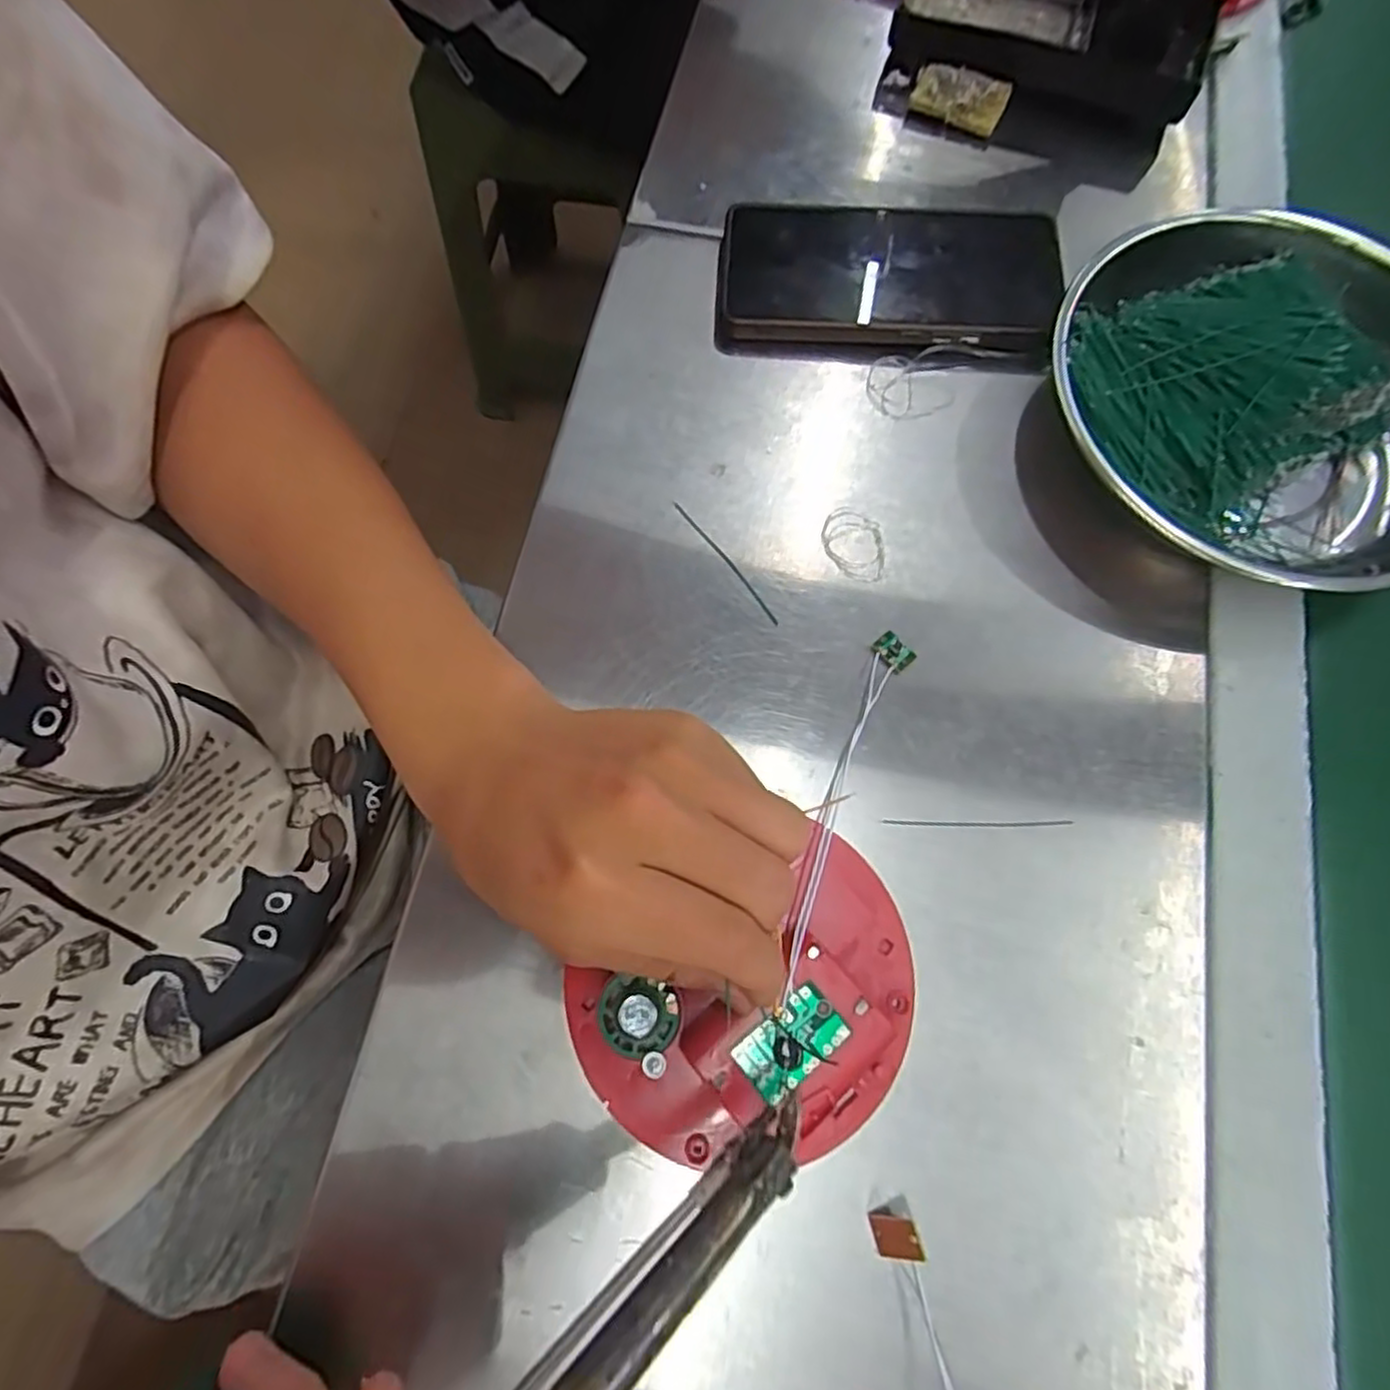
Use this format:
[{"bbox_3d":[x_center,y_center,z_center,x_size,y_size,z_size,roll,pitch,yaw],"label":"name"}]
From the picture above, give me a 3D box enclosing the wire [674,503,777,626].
[{"bbox_3d":[0.014,-0.059,0.312,0.004,0.004,0.072,-36,75,-9],"label":"wire"}]

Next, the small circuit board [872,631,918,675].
[{"bbox_3d":[0.083,-0.018,0.298,0.016,0.005,0.012,43,78,13],"label":"small circuit board"}]

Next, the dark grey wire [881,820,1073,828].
[{"bbox_3d":[0.111,0.050,0.279,0.074,0.004,0.004,0,73,2],"label":"dark grey wire"}]

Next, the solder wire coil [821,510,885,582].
[{"bbox_3d":[0.071,-0.067,0.315,0.025,0.004,0.037,-14,73,-4],"label":"solder wire coil"}]

